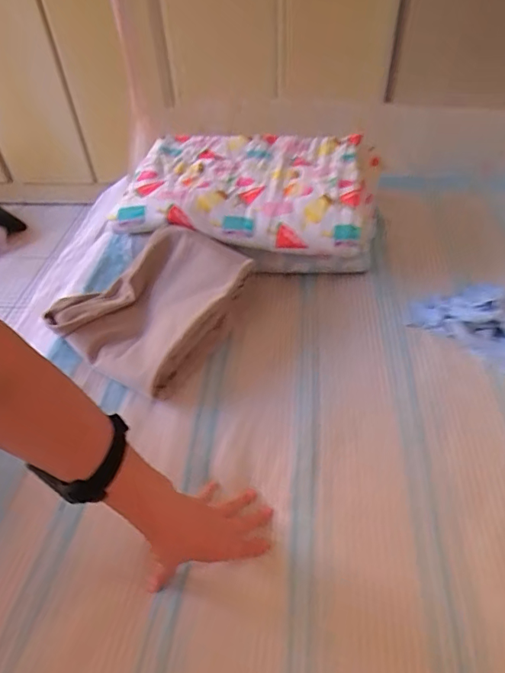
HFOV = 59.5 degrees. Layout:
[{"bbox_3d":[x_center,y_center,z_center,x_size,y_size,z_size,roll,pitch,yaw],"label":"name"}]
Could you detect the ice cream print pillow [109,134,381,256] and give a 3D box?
[{"bbox_3d":[-0.001,-0.319,0.935,0.485,0.089,0.365,3,46,6],"label":"ice cream print pillow"}]

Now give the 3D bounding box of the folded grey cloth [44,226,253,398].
[{"bbox_3d":[-0.172,-0.063,0.785,0.231,0.067,0.298,31,69,13],"label":"folded grey cloth"}]

